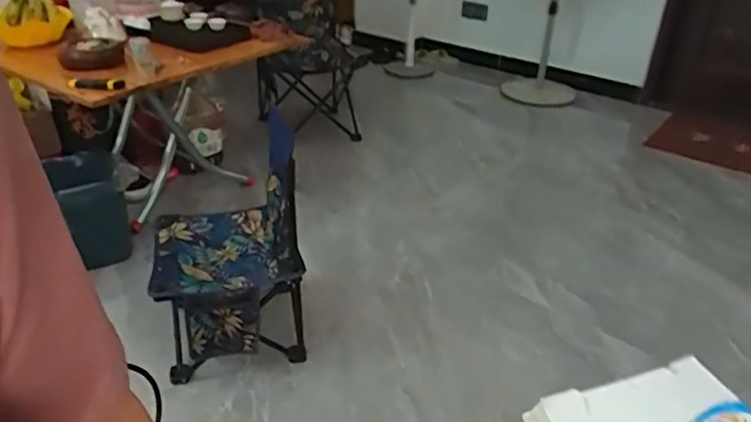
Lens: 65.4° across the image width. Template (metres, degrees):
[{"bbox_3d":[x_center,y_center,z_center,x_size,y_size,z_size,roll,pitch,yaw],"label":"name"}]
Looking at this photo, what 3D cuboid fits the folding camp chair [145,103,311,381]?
[{"bbox_3d":[-0.352,0.092,1.423,0.330,0.452,0.433,-7,32,-14],"label":"folding camp chair"}]

